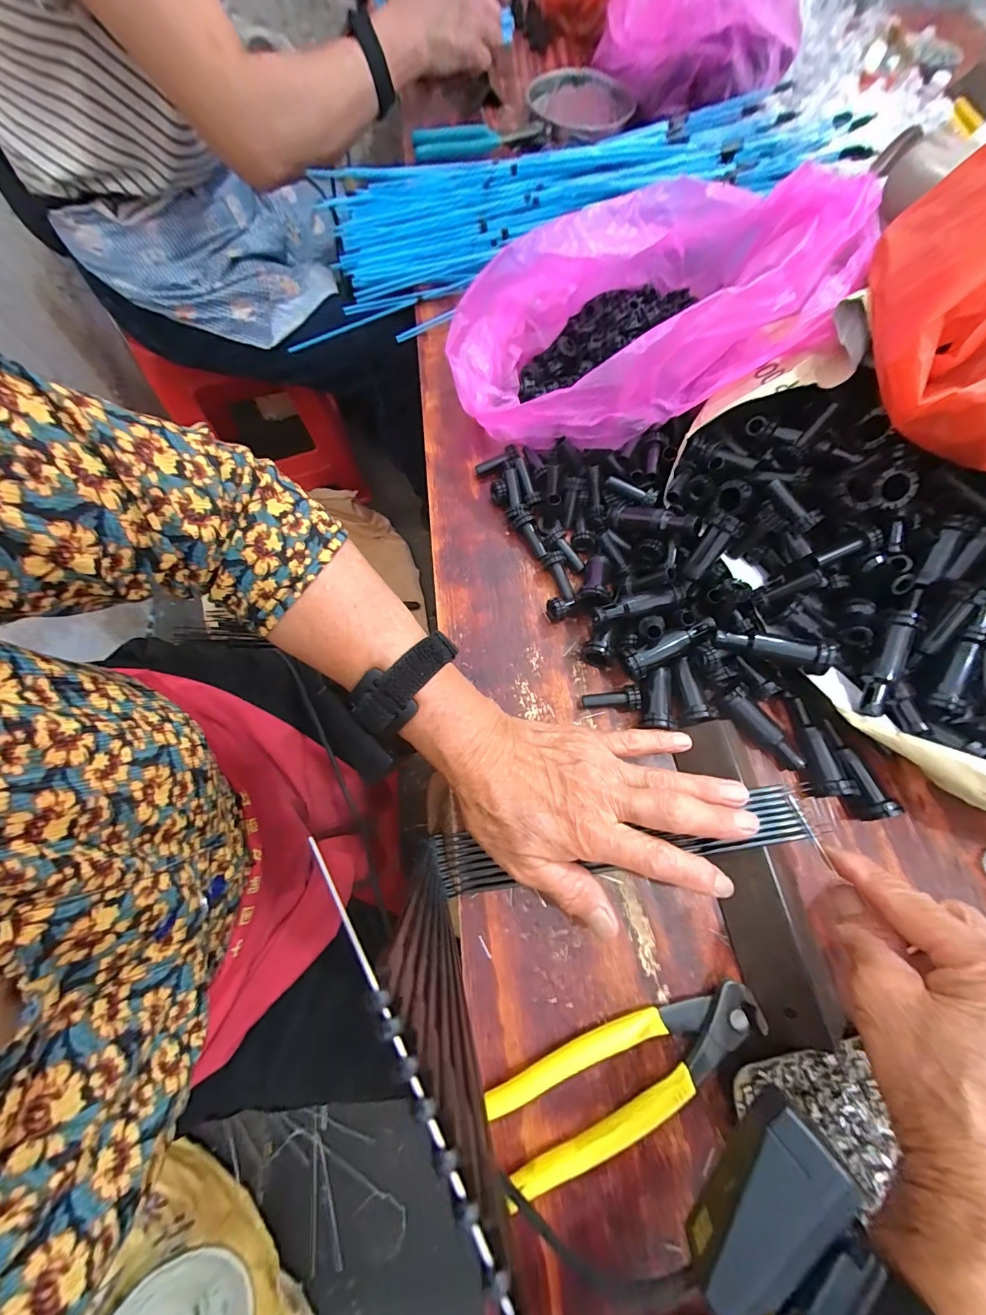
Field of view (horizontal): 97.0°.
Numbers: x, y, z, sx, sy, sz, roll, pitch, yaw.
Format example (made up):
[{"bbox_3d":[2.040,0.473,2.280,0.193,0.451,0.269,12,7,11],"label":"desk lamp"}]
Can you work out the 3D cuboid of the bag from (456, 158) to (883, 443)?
[{"bbox_3d":[0.107,-0.255,0.342,0.267,0.121,0.175,-14,72,-5],"label":"bag"}]

